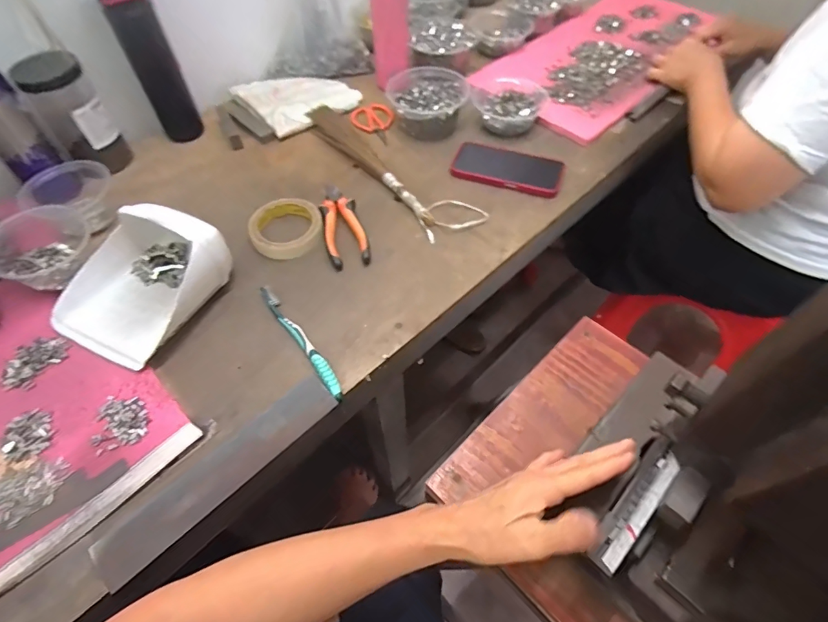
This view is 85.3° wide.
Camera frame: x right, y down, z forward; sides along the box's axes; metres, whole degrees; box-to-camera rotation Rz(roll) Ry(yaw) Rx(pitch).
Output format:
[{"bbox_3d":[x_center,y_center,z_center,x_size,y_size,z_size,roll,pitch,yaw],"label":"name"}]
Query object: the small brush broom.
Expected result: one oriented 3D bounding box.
[{"bbox_3d":[-0.053,-0.226,0.691,0.085,0.023,0.362,-38,62,-23],"label":"small brush broom"}]

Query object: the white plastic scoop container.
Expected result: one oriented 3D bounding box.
[{"bbox_3d":[-0.325,-0.038,0.520,0.159,0.074,0.167,25,58,17],"label":"white plastic scoop container"}]

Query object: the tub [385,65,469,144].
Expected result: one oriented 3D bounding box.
[{"bbox_3d":[0.023,-0.355,0.759,0.127,0.053,0.138,-1,54,1],"label":"tub"}]

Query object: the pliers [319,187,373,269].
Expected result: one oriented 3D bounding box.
[{"bbox_3d":[-0.100,-0.118,0.620,0.055,0.020,0.133,-15,56,-9],"label":"pliers"}]

